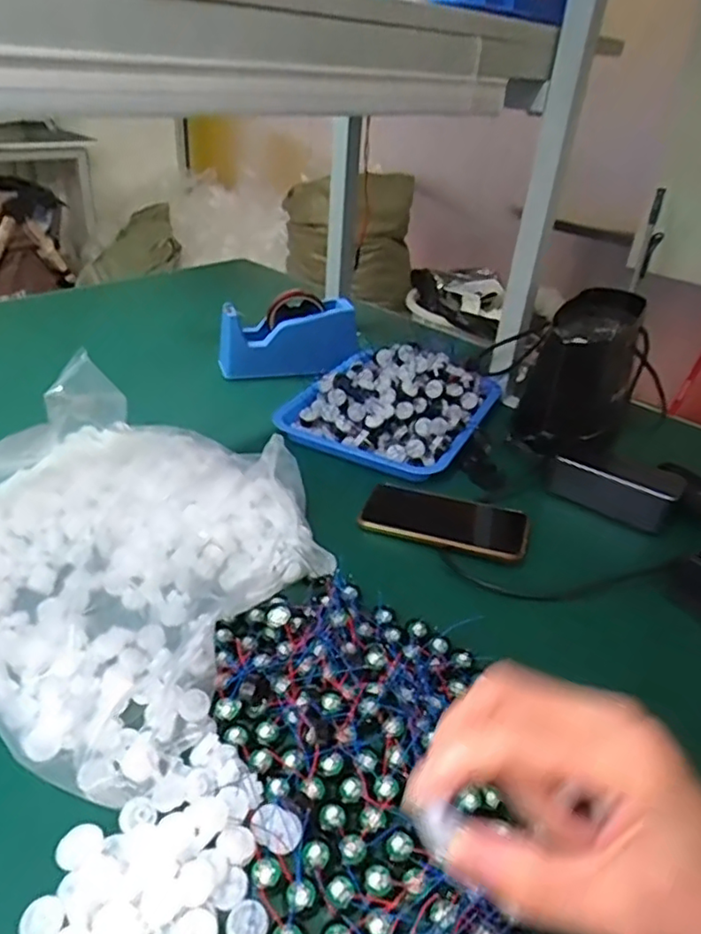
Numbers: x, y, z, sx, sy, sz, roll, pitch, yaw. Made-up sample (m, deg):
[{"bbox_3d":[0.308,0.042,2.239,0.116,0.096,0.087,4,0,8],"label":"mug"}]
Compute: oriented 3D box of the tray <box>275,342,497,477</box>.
[{"bbox_3d":[0.058,-0.096,0.785,0.217,0.083,0.259,18,35,19],"label":"tray"}]

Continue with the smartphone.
[{"bbox_3d":[0.096,0.055,0.629,0.161,0.013,0.080,13,34,12],"label":"smartphone"}]

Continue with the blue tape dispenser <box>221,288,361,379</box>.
[{"bbox_3d":[-0.095,-0.190,0.911,0.195,0.117,0.077,-14,38,-27],"label":"blue tape dispenser"}]

